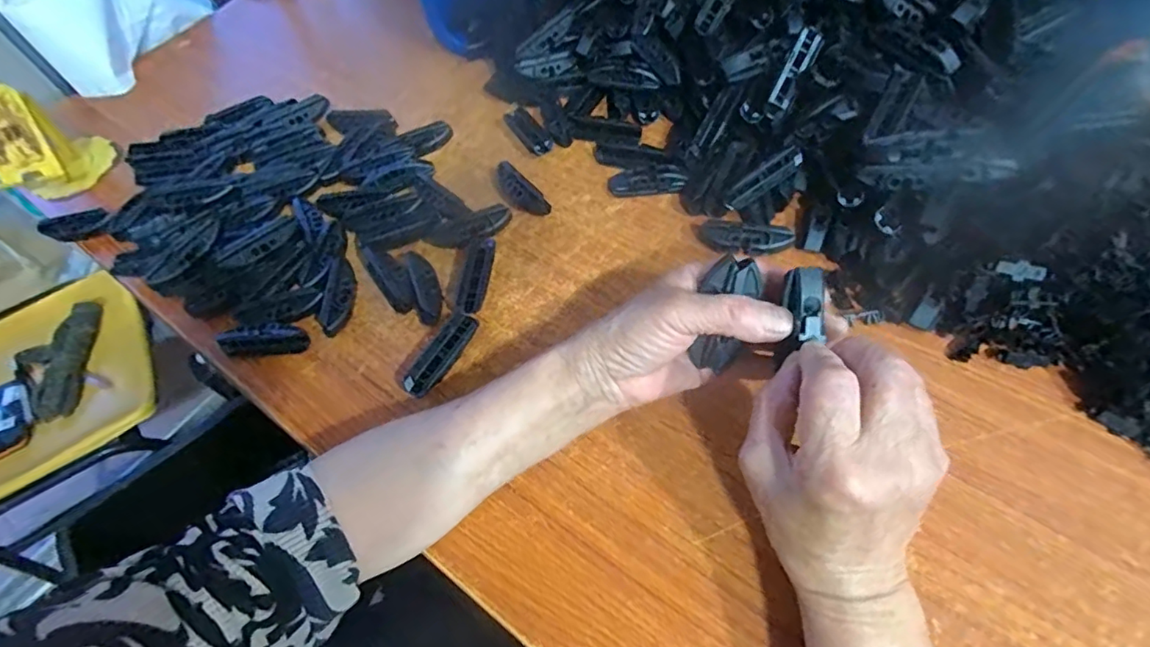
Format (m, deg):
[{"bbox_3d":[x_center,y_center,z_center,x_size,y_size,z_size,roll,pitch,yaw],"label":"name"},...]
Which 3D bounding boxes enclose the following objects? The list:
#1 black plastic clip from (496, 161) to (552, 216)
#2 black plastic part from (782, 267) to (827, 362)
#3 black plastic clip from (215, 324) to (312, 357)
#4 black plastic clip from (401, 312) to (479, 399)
[{"bbox_3d":[-0.053,-0.117,0.486,0.024,0.024,0.065,-41,62,-17],"label":"black plastic clip"},{"bbox_3d":[0.124,-0.008,0.297,0.020,0.012,0.044,1,82,5],"label":"black plastic part"},{"bbox_3d":[-0.243,0.012,0.429,0.065,0.022,0.019,-8,58,3],"label":"black plastic clip"},{"bbox_3d":[-0.099,0.024,0.408,0.021,0.017,0.072,26,65,21],"label":"black plastic clip"}]

